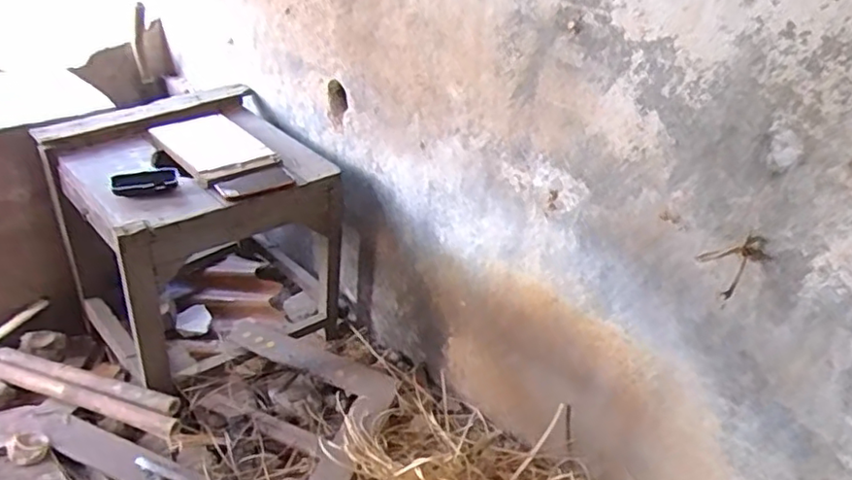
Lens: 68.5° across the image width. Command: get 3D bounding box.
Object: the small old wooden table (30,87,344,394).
[{"bbox_3d":[-0.475,-0.003,1.340,0.462,0.443,0.495,-22,40,-31],"label":"small old wooden table"}]

